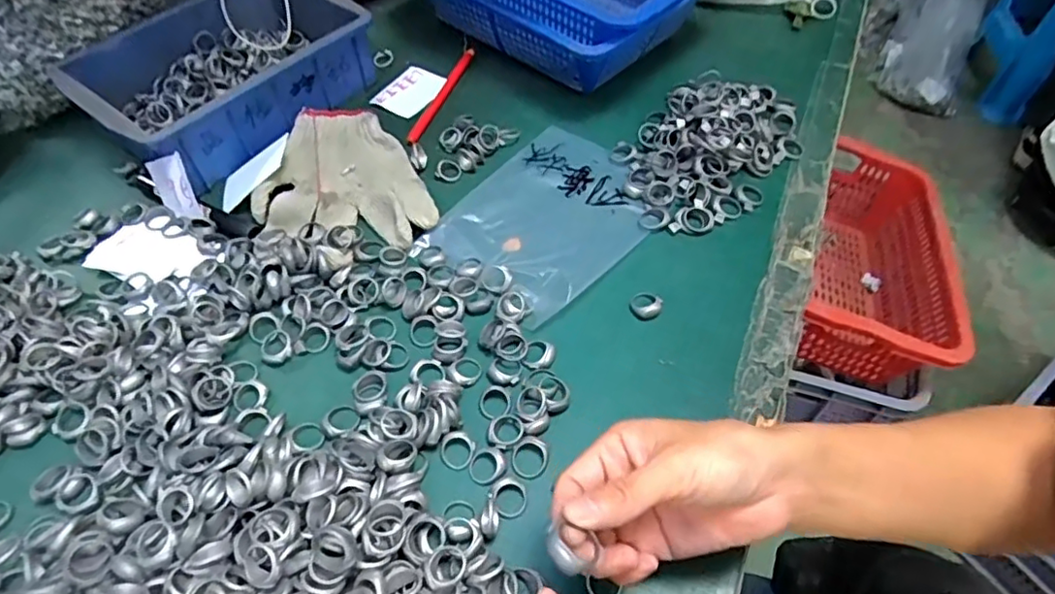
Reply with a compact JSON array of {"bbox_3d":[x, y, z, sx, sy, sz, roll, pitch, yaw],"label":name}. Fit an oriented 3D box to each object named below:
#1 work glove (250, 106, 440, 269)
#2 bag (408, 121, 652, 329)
[{"bbox_3d":[-0.166,-0.104,0.523,0.134,0.021,0.192,-21,55,-13],"label":"work glove"},{"bbox_3d":[0.020,-0.071,0.507,0.146,0.012,0.193,28,55,27],"label":"bag"}]

